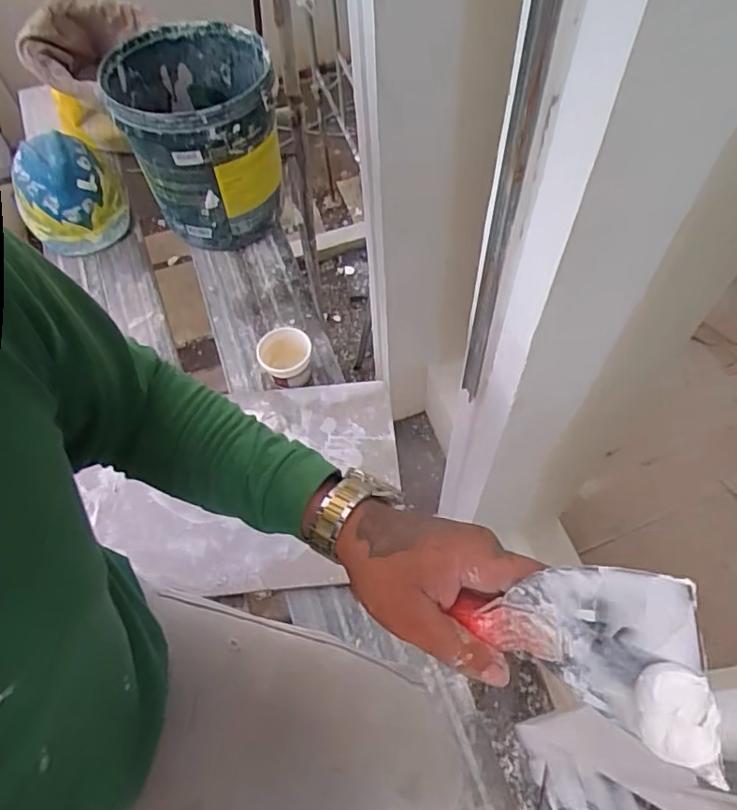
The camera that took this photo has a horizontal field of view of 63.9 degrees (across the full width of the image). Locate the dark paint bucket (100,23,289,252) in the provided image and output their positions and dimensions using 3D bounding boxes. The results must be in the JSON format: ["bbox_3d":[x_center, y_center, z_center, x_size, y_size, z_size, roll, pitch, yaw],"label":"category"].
[{"bbox_3d":[-0.324,-0.540,1.197,0.290,0.303,0.320,-18,62,-6],"label":"dark paint bucket"}]

